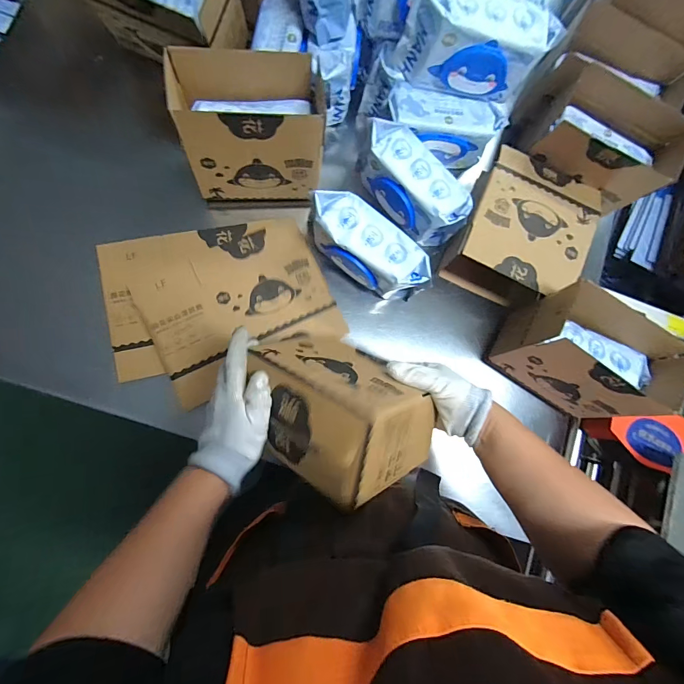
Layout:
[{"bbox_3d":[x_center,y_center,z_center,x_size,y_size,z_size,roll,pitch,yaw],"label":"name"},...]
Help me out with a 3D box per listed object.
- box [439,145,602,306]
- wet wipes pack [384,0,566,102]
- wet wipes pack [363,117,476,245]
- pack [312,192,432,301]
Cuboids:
[{"bbox_3d":[0.291,-0.179,0.607,0.180,0.101,0.209,27,81,-3],"label":"box"},{"bbox_3d":[0.186,-0.423,0.525,0.214,0.103,0.084,0,83,-7],"label":"wet wipes pack"},{"bbox_3d":[0.111,-0.247,0.594,0.078,0.090,0.193,-44,90,-10],"label":"wet wipes pack"},{"bbox_3d":[0.037,-0.140,0.578,0.203,0.108,0.082,39,81,-1],"label":"pack"}]

